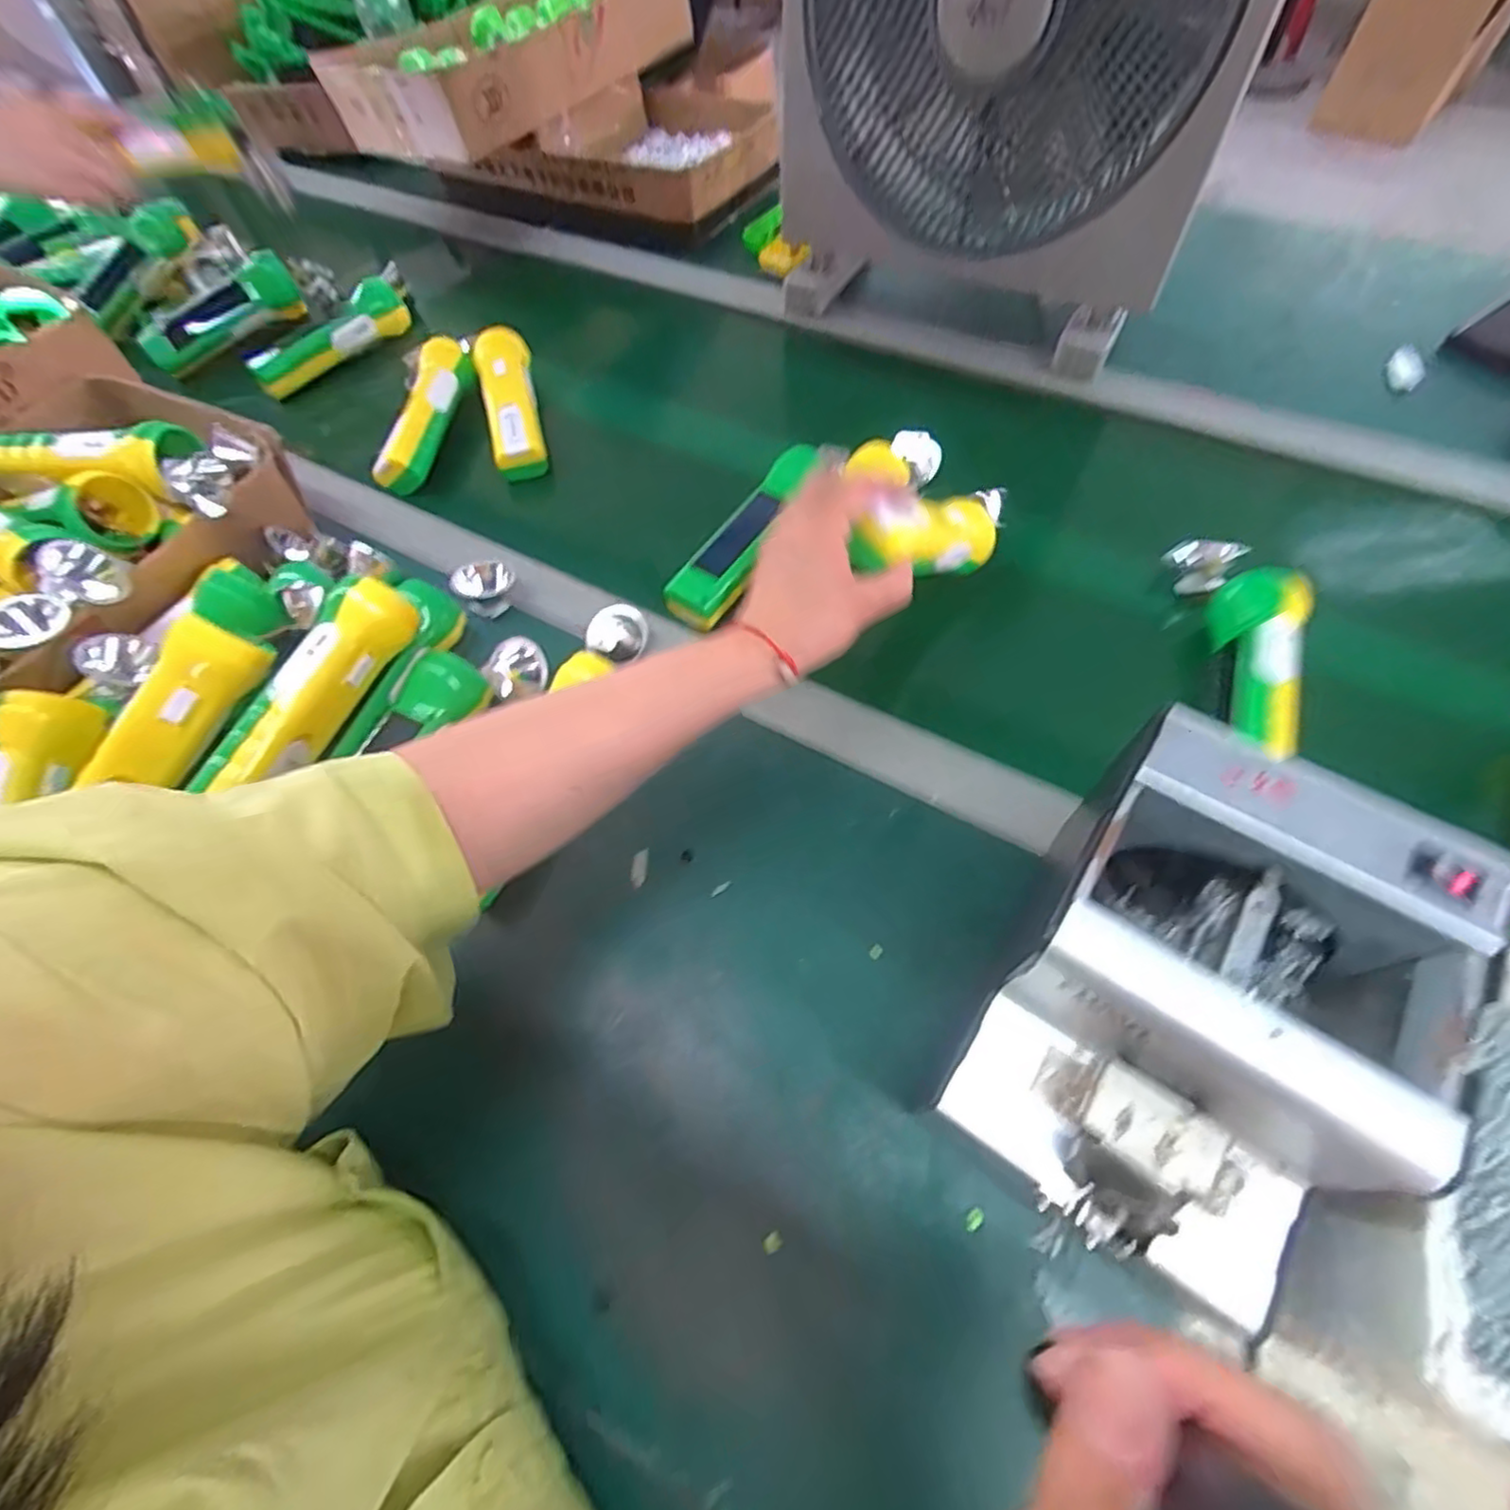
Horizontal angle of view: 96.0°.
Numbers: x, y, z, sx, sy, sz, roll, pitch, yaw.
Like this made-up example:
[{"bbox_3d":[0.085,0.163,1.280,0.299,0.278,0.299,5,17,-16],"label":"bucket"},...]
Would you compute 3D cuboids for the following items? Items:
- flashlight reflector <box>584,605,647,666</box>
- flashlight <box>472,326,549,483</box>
[{"bbox_3d":[-0.097,-0.084,0.481,0.042,0.020,0.038,-25,62,-10],"label":"flashlight reflector"},{"bbox_3d":[-0.225,-0.327,0.626,0.046,0.051,0.172,-17,60,-4],"label":"flashlight"}]

